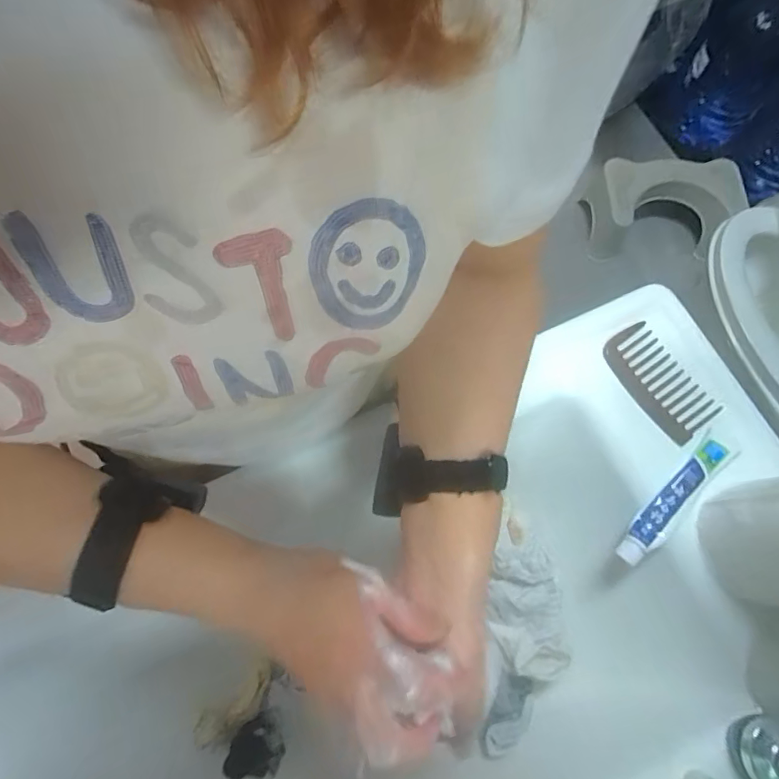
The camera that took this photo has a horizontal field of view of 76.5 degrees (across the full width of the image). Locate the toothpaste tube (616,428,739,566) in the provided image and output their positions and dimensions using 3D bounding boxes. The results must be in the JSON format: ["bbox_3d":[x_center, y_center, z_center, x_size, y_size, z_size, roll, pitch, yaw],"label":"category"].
[{"bbox_3d":[0.266,0.098,0.453,0.153,0.018,0.036,-40,78,-12],"label":"toothpaste tube"}]

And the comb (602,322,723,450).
[{"bbox_3d":[0.266,-0.007,0.492,0.063,0.006,0.119,-31,76,-10],"label":"comb"}]

